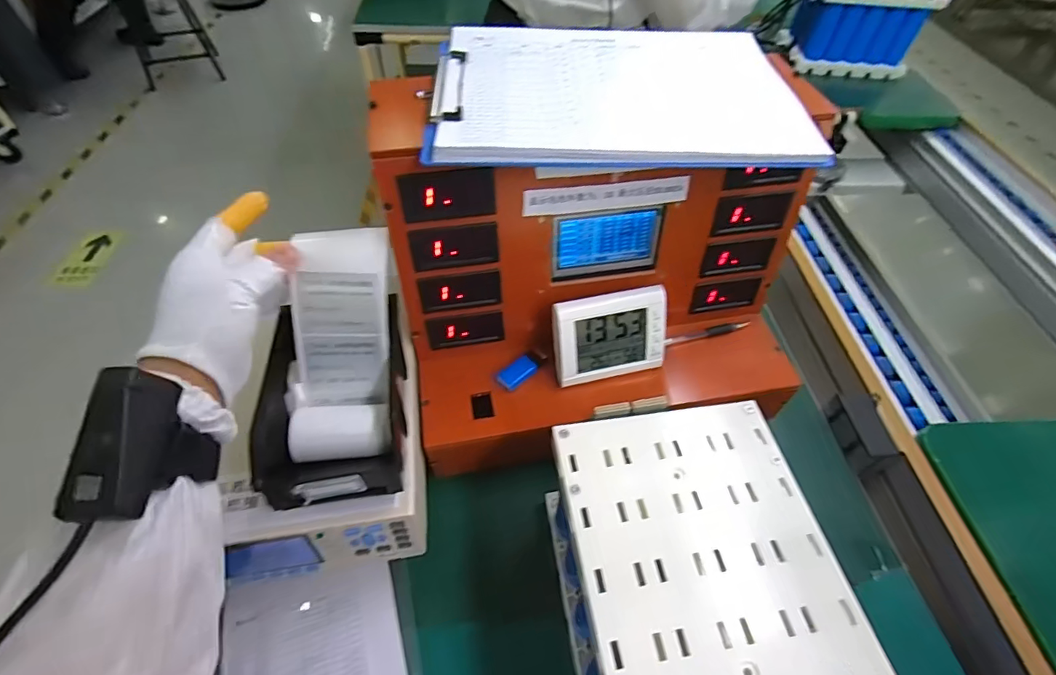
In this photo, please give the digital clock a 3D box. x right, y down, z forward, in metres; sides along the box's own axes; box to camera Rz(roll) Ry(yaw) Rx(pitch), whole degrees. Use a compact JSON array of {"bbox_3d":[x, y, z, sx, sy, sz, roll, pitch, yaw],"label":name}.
[{"bbox_3d":[0.082,-0.002,0.502,0.111,0.090,0.025,-11,27,-9],"label":"digital clock"}]

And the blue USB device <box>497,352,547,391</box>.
[{"bbox_3d":[-0.006,0.033,0.515,0.054,0.009,0.021,-32,59,-23],"label":"blue USB device"}]

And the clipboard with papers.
[{"bbox_3d":[0.073,-0.215,0.432,0.303,0.016,0.216,-2,52,-2],"label":"clipboard with papers"}]

